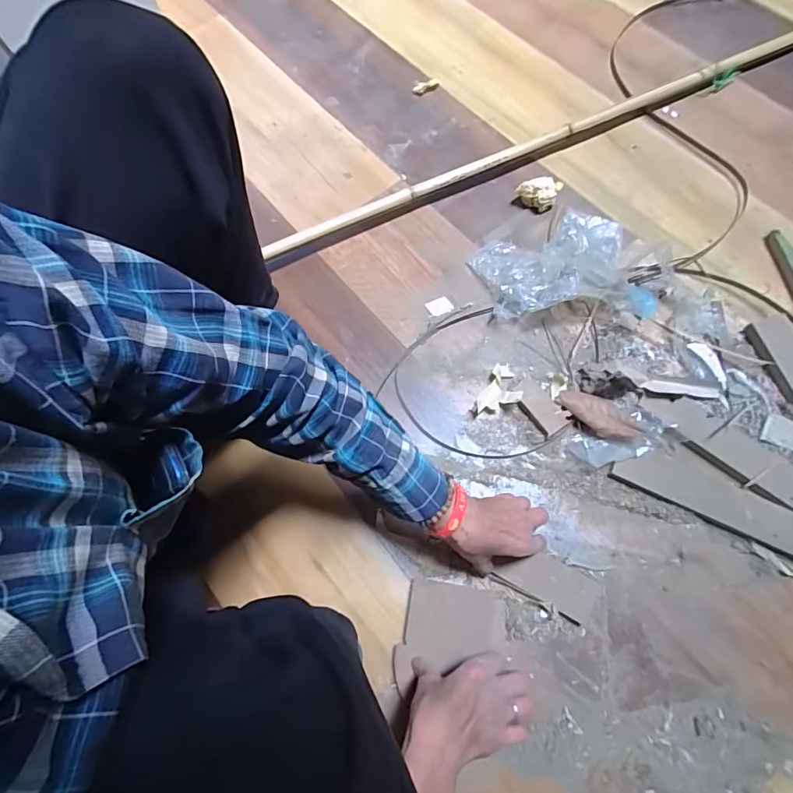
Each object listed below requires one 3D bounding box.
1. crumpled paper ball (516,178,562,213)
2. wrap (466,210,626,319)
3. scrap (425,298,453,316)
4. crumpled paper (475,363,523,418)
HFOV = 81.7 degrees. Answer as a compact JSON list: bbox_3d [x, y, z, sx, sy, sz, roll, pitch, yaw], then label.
[{"bbox_3d":[0.230,-0.332,0.745,0.063,0.042,0.042,20,73,11],"label":"crumpled paper ball"},{"bbox_3d":[0.242,-0.204,0.679,0.219,0.074,0.156,-26,71,-5],"label":"wrap"},{"bbox_3d":[0.065,-0.136,0.695,0.036,0.004,0.027,-24,77,-5],"label":"scrap"},{"bbox_3d":[0.146,-0.011,0.623,0.048,0.047,0.081,27,74,12],"label":"crumpled paper"}]

